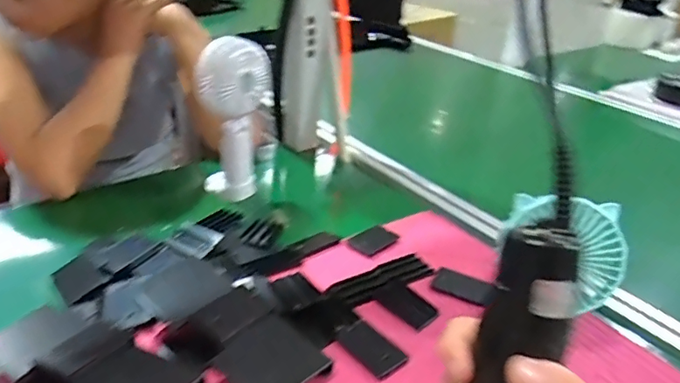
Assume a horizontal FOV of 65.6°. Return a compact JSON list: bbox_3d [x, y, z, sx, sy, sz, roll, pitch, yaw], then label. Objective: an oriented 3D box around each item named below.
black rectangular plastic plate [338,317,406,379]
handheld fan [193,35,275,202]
[{"bbox_3d":[0.027,0.132,0.446,0.034,0.006,0.055,-22,39,-38],"label":"black rectangular plastic plate"},{"bbox_3d":[-0.125,-0.083,0.628,0.080,0.184,0.057,2,29,-3],"label":"handheld fan"}]

